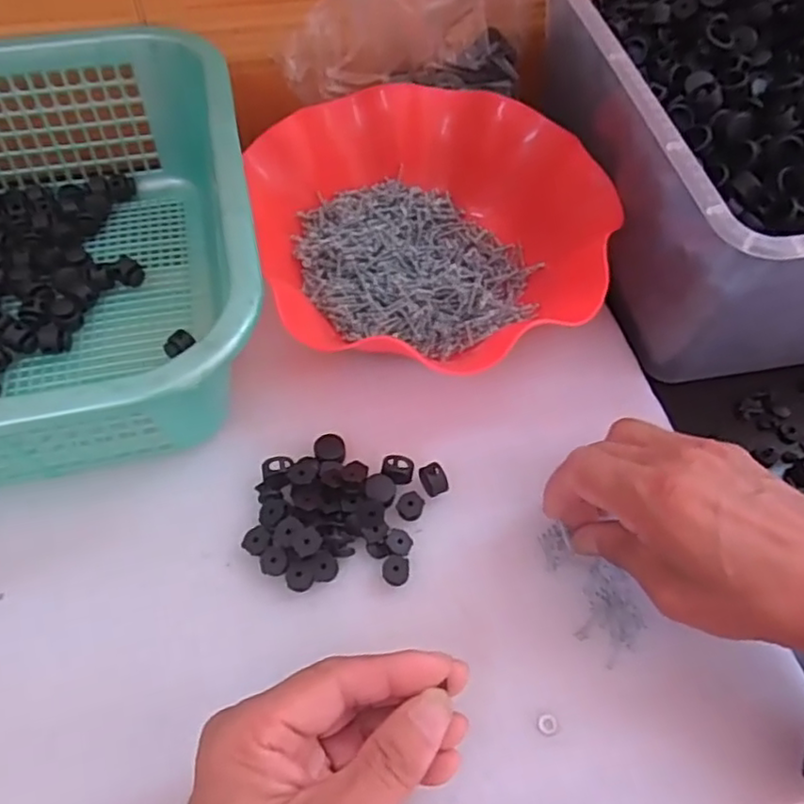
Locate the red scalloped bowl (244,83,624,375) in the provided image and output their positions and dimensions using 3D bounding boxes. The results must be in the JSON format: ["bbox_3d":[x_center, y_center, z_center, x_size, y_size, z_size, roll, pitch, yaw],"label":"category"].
[{"bbox_3d":[0.014,-0.114,0.405,0.201,0.067,0.199,2,59,-3],"label":"red scalloped bowl"}]

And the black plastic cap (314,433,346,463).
[{"bbox_3d":[-0.040,0.026,0.353,0.016,0.004,0.017,2,59,-3],"label":"black plastic cap"}]

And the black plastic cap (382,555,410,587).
[{"bbox_3d":[-0.003,0.084,0.319,0.013,0.007,0.013,2,59,-3],"label":"black plastic cap"}]

